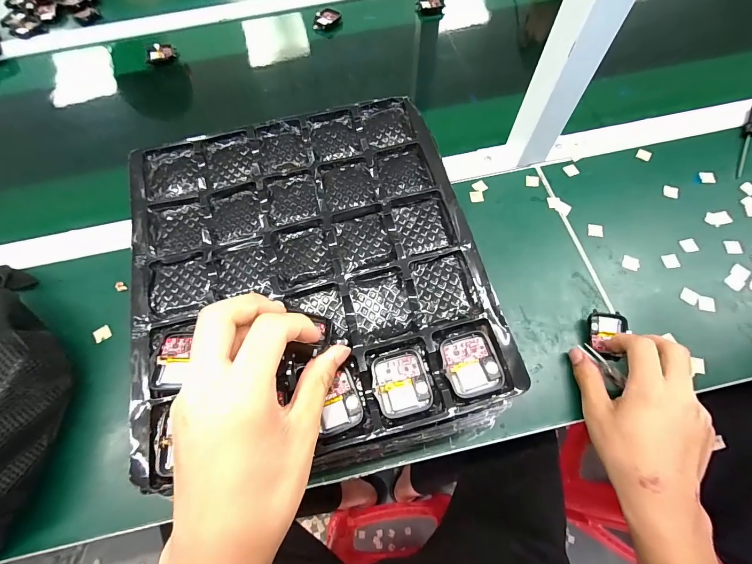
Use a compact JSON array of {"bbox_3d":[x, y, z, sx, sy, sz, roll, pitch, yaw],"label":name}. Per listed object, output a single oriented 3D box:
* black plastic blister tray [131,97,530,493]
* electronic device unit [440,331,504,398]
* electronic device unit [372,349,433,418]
[{"bbox_3d":[-0.056,-0.015,0.274,0.261,0.024,0.295,-14,66,-3],"label":"black plastic blister tray"},{"bbox_3d":[0.066,0.058,0.243,0.036,0.010,0.042,-14,66,-3],"label":"electronic device unit"},{"bbox_3d":[0.018,0.071,0.240,0.037,0.007,0.041,-13,66,-3],"label":"electronic device unit"}]

